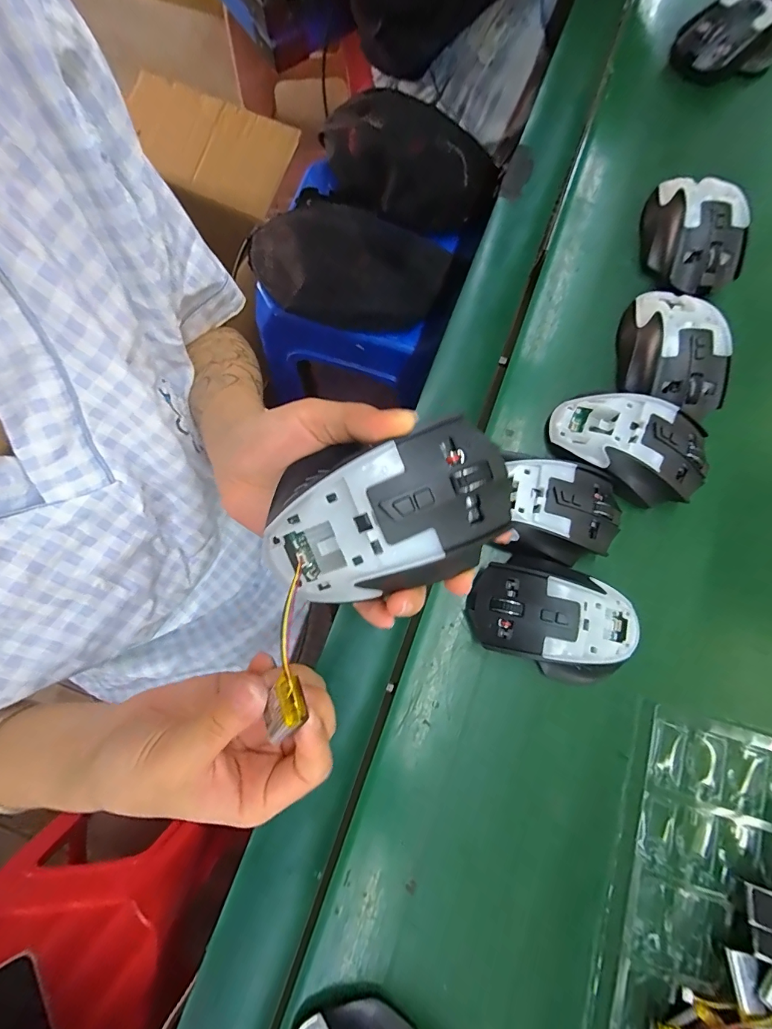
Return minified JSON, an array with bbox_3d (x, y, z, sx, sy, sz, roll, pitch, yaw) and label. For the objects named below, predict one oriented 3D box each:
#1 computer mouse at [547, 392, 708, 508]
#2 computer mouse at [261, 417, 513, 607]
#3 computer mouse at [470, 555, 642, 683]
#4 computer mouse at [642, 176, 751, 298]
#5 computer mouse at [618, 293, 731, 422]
[{"bbox_3d":[0.181,-0.050,0.304,0.110,0.034,0.066,21,76,4],"label":"computer mouse"},{"bbox_3d":[0.000,-0.004,0.176,0.107,0.036,0.066,-13,76,-4],"label":"computer mouse"},{"bbox_3d":[0.115,0.070,0.278,0.111,0.040,0.070,23,77,5],"label":"computer mouse"},{"bbox_3d":[0.261,-0.237,0.343,0.068,0.034,0.103,6,76,1],"label":"computer mouse"},{"bbox_3d":[0.225,-0.130,0.321,0.065,0.036,0.109,5,76,0],"label":"computer mouse"}]

